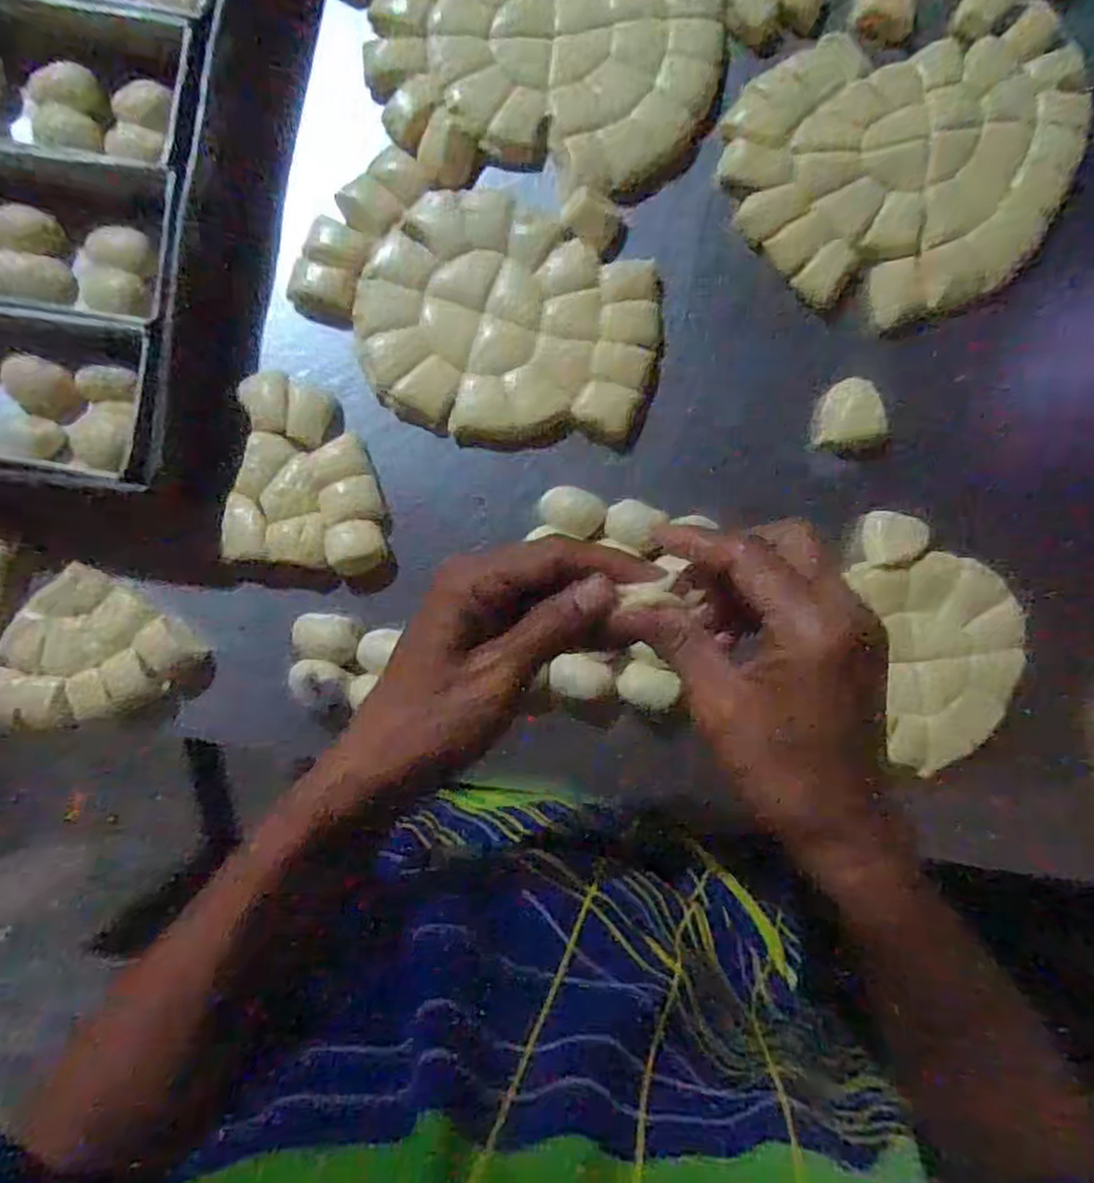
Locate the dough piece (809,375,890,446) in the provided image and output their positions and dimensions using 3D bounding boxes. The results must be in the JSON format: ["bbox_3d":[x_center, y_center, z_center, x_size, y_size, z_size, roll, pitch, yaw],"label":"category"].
[{"bbox_3d":[0.214,-0.129,0.519,0.047,0.022,0.043,-5,88,-4],"label":"dough piece"}]

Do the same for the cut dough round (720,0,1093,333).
[{"bbox_3d":[0.264,-0.302,0.516,0.254,0.016,0.197,-23,90,-5],"label":"cut dough round"}]

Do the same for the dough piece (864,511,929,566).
[{"bbox_3d":[0.245,-0.037,0.513,0.041,0.018,0.038,0,88,-4],"label":"dough piece"}]

